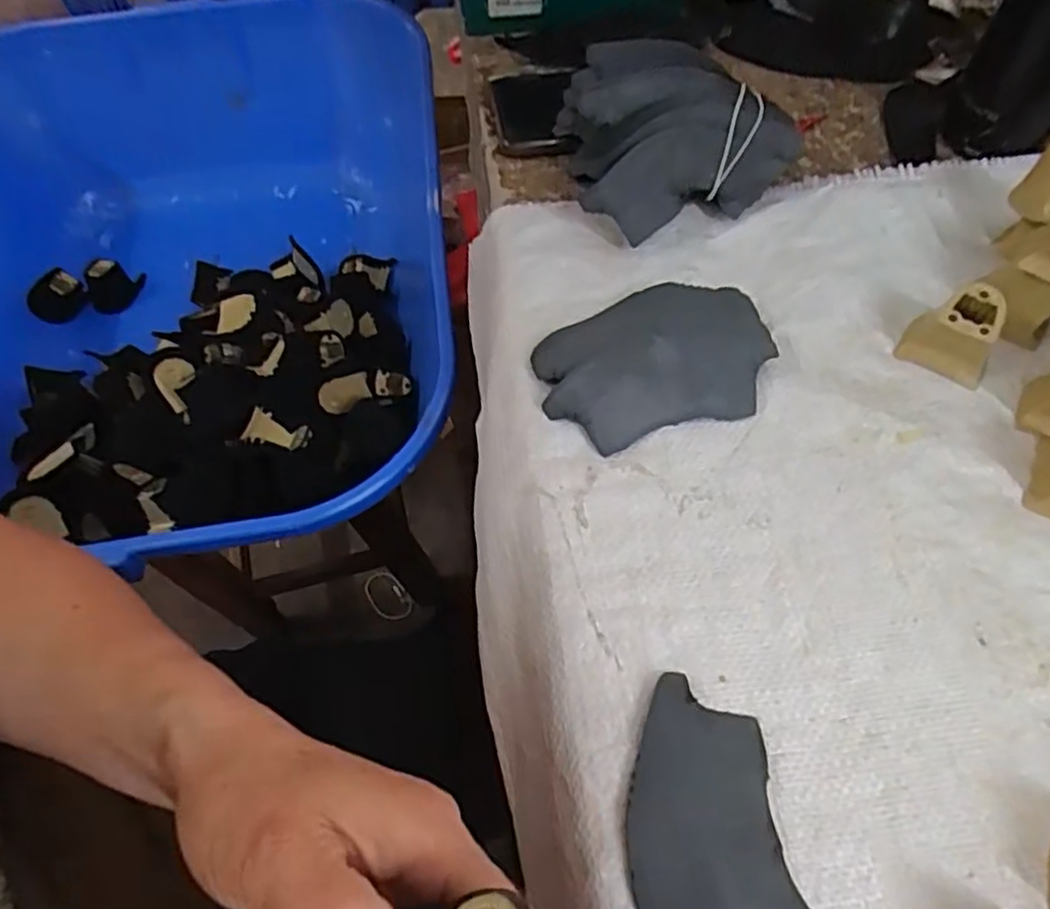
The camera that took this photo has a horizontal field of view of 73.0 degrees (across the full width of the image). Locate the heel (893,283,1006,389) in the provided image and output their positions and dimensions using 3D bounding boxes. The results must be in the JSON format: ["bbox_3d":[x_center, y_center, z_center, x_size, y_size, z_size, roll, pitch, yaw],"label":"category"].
[{"bbox_3d":[0.225,-0.065,0.370,0.043,0.037,0.035,24,63,15],"label":"heel"}]

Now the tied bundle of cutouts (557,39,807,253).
[{"bbox_3d":[0.089,-0.197,0.430,0.131,0.064,0.115,-12,60,-6],"label":"tied bundle of cutouts"}]

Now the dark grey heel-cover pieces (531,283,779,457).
[{"bbox_3d":[0.070,-0.051,0.378,0.124,0.018,0.083,-16,61,-8],"label":"dark grey heel-cover pieces"}]

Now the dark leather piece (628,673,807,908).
[{"bbox_3d":[0.071,0.151,0.268,0.060,0.008,0.125,-9,59,-2],"label":"dark leather piece"}]

